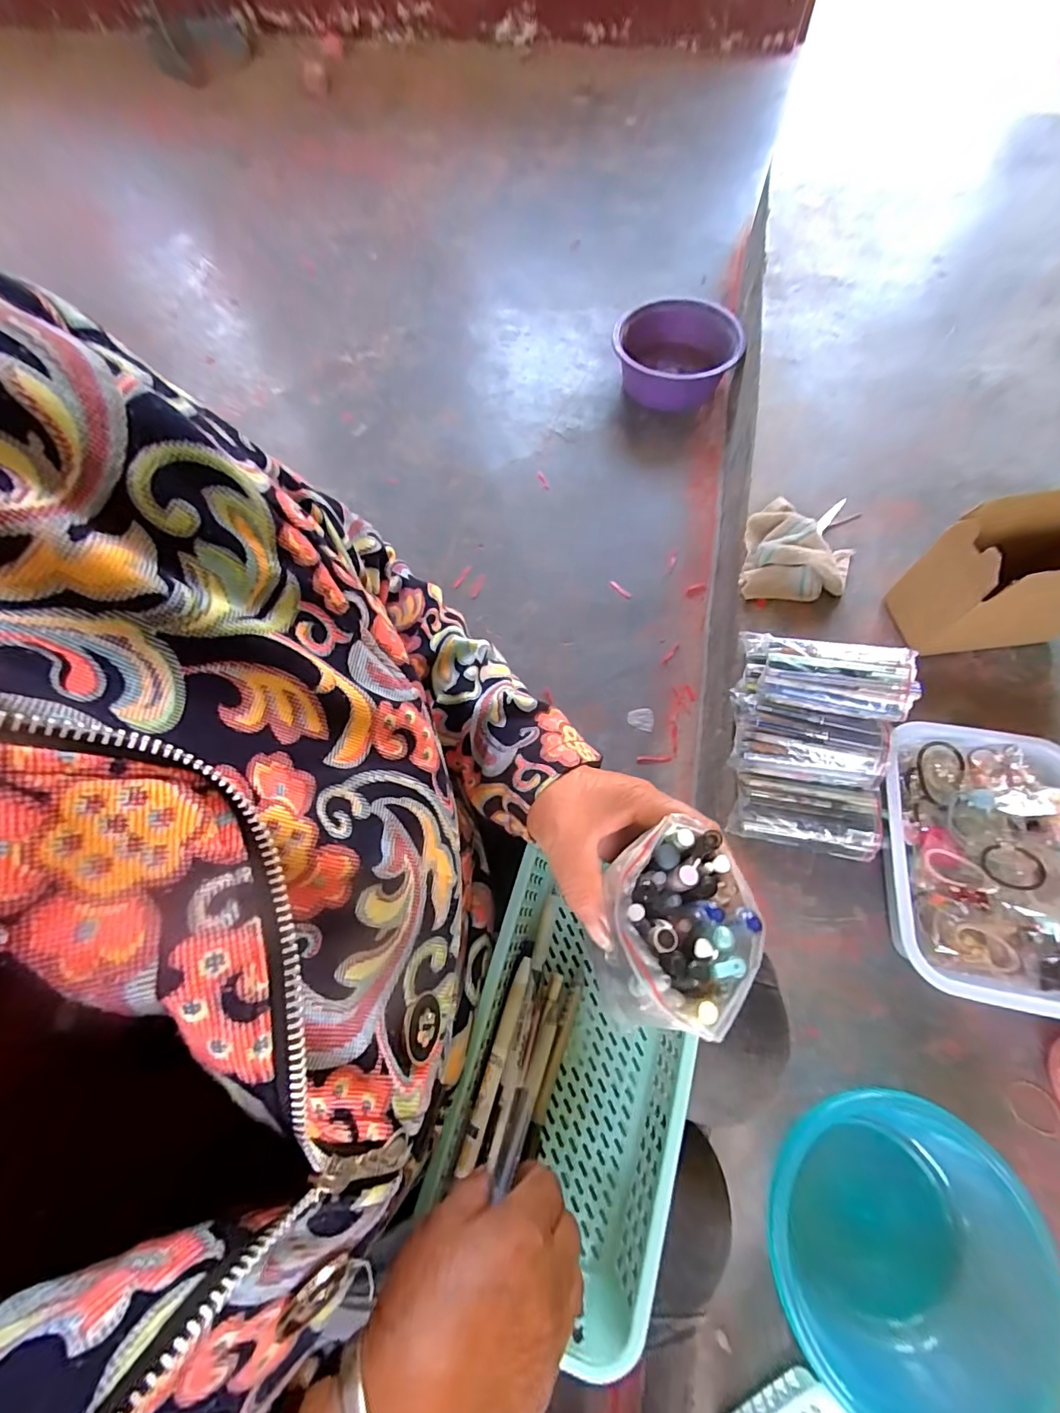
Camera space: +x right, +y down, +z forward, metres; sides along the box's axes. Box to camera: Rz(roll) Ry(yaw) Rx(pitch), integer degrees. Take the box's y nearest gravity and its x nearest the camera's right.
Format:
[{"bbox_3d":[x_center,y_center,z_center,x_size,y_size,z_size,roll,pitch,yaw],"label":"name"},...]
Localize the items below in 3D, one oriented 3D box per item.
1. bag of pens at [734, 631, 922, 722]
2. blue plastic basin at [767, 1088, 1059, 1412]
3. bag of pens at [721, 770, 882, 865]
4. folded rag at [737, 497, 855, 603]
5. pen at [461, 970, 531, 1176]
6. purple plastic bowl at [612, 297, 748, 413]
[{"bbox_3d":[0.340,-0.040,0.593,0.192,0.060,0.084,17,66,41],"label":"bag of pens"},{"bbox_3d":[0.322,0.467,0.439,0.206,0.081,0.220,3,68,4],"label":"blue plastic basin"},{"bbox_3d":[0.326,0.129,0.597,0.155,0.055,0.076,11,69,8],"label":"bag of pens"},{"bbox_3d":[0.400,-0.229,0.734,0.149,0.054,0.156,14,69,8],"label":"folded rag"},{"bbox_3d":[-0.020,0.217,0.307,0.011,0.009,0.113,17,70,7],"label":"pen"},{"bbox_3d":[0.316,-0.771,1.100,0.264,0.111,0.222,6,69,3],"label":"purple plastic bowl"}]

